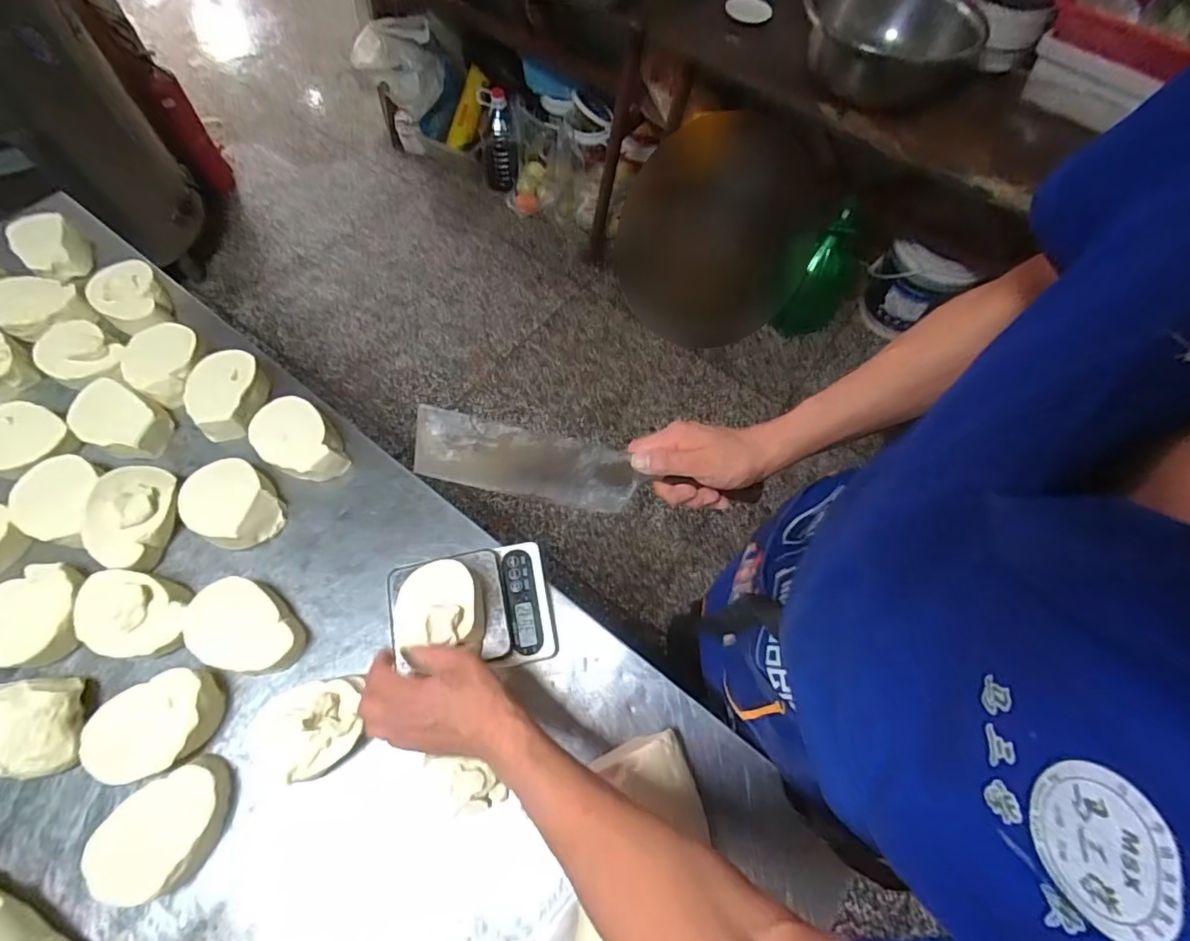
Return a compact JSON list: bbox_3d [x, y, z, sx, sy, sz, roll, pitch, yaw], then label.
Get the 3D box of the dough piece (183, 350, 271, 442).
[{"bbox_3d":[-0.482,-0.106,0.726,0.072,0.055,0.112,-9,63,-7],"label":"dough piece"}]

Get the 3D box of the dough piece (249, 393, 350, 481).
[{"bbox_3d":[-0.378,-0.038,0.703,0.090,0.045,0.118,-39,70,-19],"label":"dough piece"}]

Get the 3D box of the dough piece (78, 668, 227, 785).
[{"bbox_3d":[-0.441,0.259,0.555,0.113,0.046,0.087,-22,66,-13],"label":"dough piece"}]

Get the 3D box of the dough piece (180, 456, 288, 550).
[{"bbox_3d":[-0.439,0.042,0.666,0.092,0.045,0.101,1,63,-2],"label":"dough piece"}]

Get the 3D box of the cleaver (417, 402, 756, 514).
[{"bbox_3d":[-0.009,0.007,0.541,0.322,0.101,0.024,12,58,-11],"label":"cleaver"}]

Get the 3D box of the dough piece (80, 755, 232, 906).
[{"bbox_3d":[-0.401,0.338,0.516,0.113,0.040,0.087,-40,71,-20],"label":"dough piece"}]

